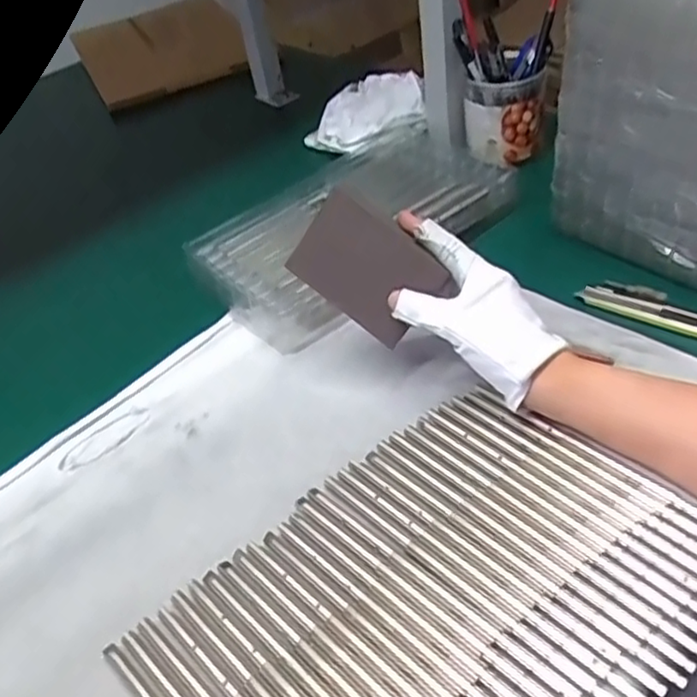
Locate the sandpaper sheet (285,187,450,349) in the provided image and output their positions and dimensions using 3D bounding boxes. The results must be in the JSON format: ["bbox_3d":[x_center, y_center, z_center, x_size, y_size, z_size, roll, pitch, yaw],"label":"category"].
[{"bbox_3d":[0.011,-0.054,0.466,0.094,0.069,0.008,37,25,0],"label":"sandpaper sheet"}]

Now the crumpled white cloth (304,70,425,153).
[{"bbox_3d":[0.024,-0.264,0.790,0.143,0.055,0.088,-21,55,20],"label":"crumpled white cloth"}]

